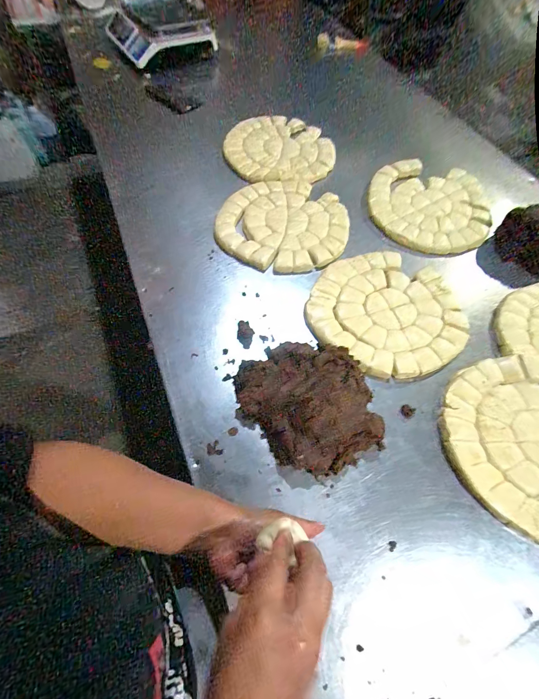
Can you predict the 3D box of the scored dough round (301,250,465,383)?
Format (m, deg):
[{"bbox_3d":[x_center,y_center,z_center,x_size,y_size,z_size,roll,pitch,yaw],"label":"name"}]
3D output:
[{"bbox_3d":[0.264,-0.086,0.720,0.318,0.014,0.319,2,62,-3],"label":"scored dough round"}]

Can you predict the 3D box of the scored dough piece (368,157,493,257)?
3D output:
[{"bbox_3d":[0.449,-0.410,0.909,0.335,0.026,0.351,8,61,1],"label":"scored dough piece"}]

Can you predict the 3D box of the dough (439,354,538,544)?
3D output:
[{"bbox_3d":[0.493,0.176,0.582,0.349,0.020,0.310,28,65,13],"label":"dough"}]

